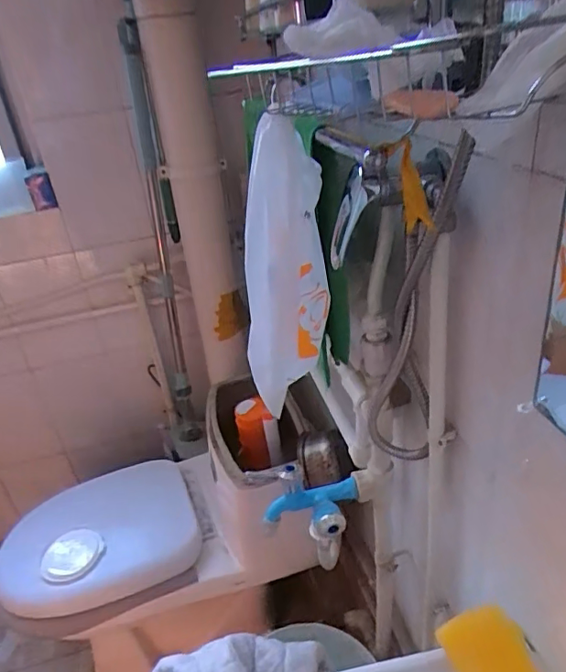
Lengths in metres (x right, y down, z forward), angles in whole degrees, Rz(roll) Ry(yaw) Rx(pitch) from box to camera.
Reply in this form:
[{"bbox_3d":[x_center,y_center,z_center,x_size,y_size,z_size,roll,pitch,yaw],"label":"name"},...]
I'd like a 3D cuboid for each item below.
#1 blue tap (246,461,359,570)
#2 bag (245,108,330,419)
[{"bbox_3d":[0.031,0.234,0.706,0.141,0.117,0.080,-5,29,4],"label":"blue tap"},{"bbox_3d":[0.003,-0.068,0.519,0.094,0.273,0.070,-8,23,-20],"label":"bag"}]

